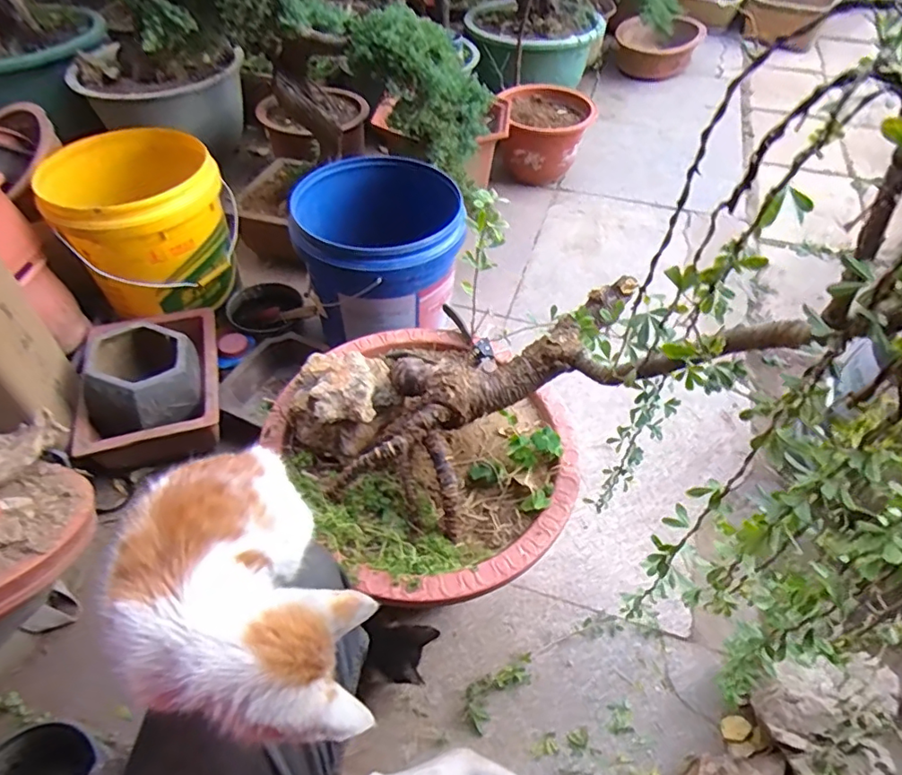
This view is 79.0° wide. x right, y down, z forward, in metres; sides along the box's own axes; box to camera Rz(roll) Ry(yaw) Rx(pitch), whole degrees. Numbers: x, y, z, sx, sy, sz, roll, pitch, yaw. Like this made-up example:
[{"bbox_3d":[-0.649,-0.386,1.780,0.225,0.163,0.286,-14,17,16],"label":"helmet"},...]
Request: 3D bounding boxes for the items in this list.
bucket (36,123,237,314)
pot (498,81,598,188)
[{"bbox_3d":[-0.637,-0.340,1.165,0.313,0.258,0.304,-25,56,-20],"label":"bucket"},{"bbox_3d":[0.283,-0.769,1.699,0.277,0.213,0.291,1,51,-1],"label":"pot"}]

